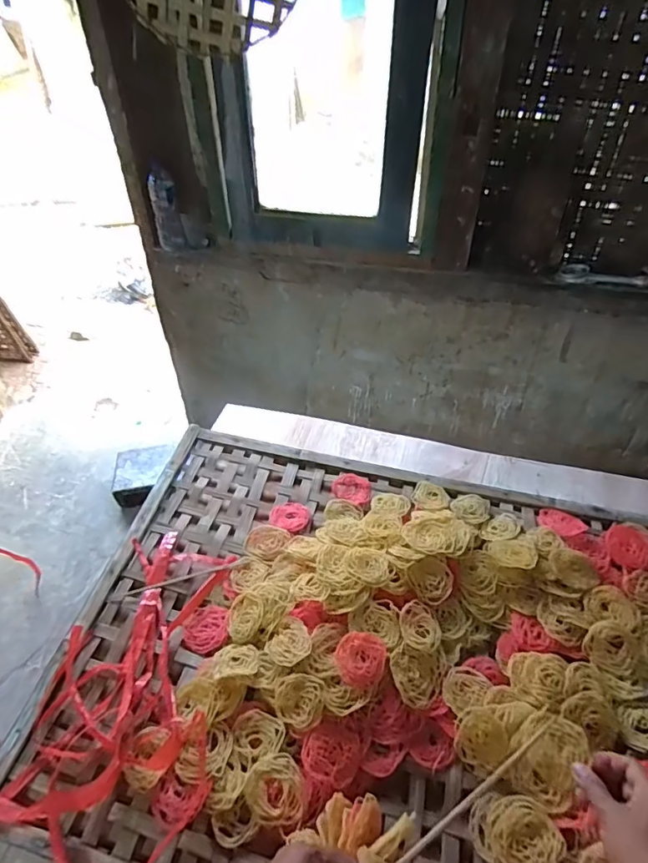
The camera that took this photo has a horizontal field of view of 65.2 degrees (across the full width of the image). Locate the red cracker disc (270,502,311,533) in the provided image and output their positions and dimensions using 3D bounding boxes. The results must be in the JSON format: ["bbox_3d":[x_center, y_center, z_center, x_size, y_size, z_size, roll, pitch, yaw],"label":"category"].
[{"bbox_3d":[-0.056,0.144,0.853,0.062,0.010,0.068,9,40,-8],"label":"red cracker disc"}]

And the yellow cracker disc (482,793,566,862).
[{"bbox_3d":[0.210,0.435,0.539,0.070,0.017,0.076,-2,45,2],"label":"yellow cracker disc"}]

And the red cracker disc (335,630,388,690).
[{"bbox_3d":[0.047,0.288,0.646,0.061,0.015,0.065,-2,45,2],"label":"red cracker disc"}]

